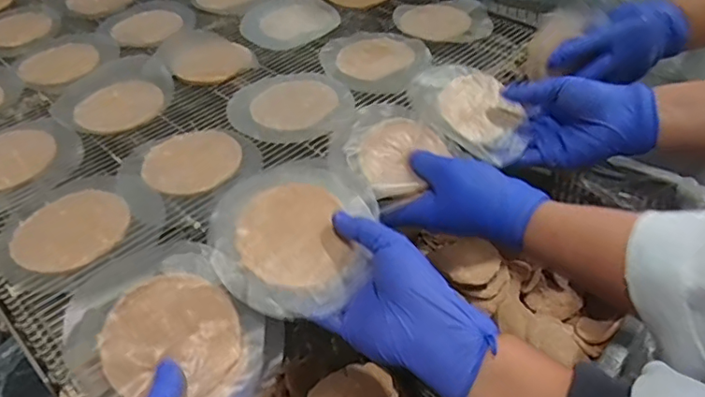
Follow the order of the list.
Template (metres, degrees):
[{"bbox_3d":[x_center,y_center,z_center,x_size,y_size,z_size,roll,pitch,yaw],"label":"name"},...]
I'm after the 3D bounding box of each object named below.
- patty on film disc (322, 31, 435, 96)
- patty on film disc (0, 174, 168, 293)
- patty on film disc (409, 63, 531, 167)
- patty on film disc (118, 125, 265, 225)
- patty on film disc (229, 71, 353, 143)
[{"bbox_3d":[0.024,-0.152,0.599,0.114,0.014,0.112,-5,40,4],"label":"patty on film disc"},{"bbox_3d":[-0.218,0.020,0.437,0.117,0.005,0.118,-2,43,2],"label":"patty on film disc"},{"bbox_3d":[0.114,-0.089,0.532,0.117,0.010,0.098,40,60,13],"label":"patty on film disc"},{"bbox_3d":[-0.145,-0.027,0.484,0.116,0.008,0.112,-2,43,2],"label":"patty on film disc"},{"bbox_3d":[-0.063,-0.095,0.551,0.117,0.008,0.114,-21,41,-15],"label":"patty on film disc"}]

